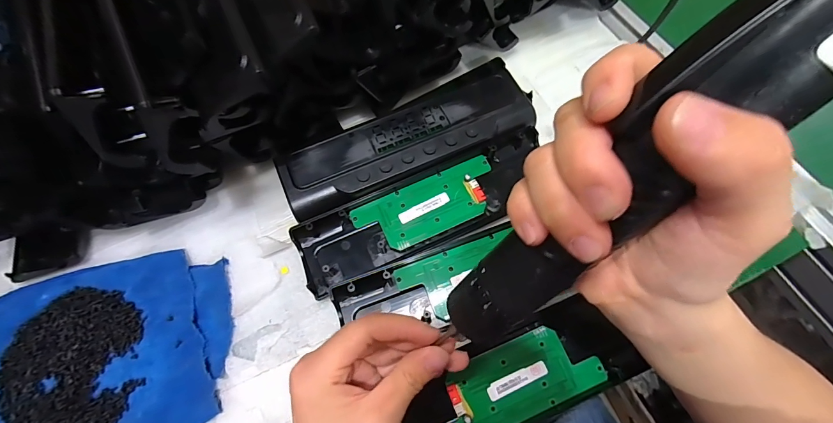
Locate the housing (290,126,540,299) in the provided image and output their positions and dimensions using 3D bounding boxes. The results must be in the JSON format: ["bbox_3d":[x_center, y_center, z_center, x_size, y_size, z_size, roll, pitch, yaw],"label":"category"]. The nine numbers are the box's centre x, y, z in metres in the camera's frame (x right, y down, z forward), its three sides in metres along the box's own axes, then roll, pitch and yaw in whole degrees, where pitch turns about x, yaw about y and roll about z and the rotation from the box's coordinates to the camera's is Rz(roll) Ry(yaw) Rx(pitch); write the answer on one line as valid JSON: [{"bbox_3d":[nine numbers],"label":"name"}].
[{"bbox_3d":[0.009,-0.001,0.339,0.236,0.018,0.067,-23,69,-6],"label":"housing"}]

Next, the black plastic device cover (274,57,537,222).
[{"bbox_3d":[-0.007,-0.072,0.354,0.244,0.023,0.083,-24,69,-7],"label":"black plastic device cover"}]

